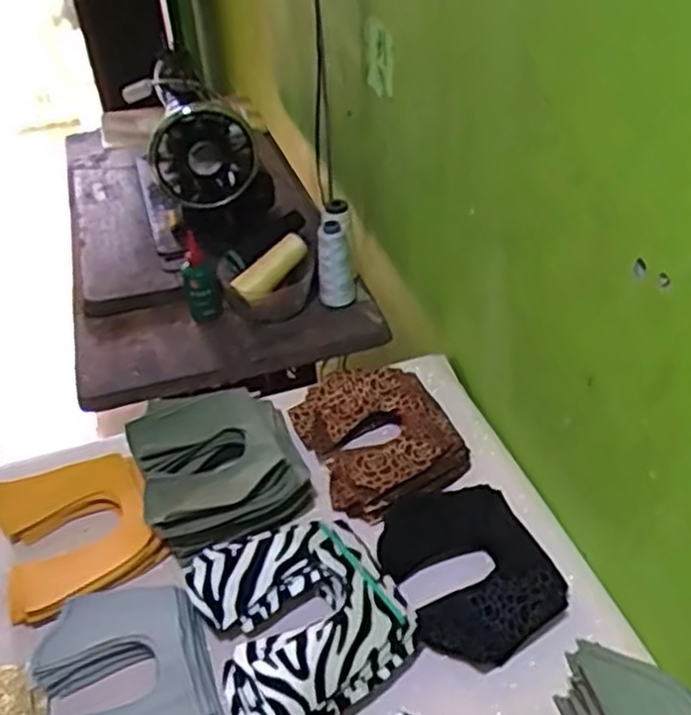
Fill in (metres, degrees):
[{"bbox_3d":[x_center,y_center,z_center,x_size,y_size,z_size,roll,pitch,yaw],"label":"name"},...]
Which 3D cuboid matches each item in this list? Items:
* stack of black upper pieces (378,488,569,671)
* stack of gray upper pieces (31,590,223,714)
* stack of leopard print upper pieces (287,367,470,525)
[{"bbox_3d":[0.098,0.173,0.640,0.121,0.047,0.165,-16,41,-15],"label":"stack of black upper pieces"},{"bbox_3d":[-0.168,0.249,0.571,0.125,0.034,0.149,-16,41,-15],"label":"stack of gray upper pieces"},{"bbox_3d":[0.033,0.072,0.764,0.140,0.037,0.164,-17,41,-16],"label":"stack of leopard print upper pieces"}]

